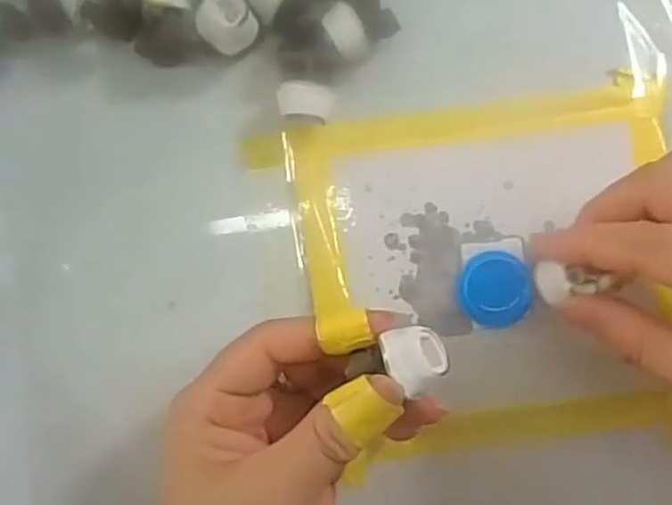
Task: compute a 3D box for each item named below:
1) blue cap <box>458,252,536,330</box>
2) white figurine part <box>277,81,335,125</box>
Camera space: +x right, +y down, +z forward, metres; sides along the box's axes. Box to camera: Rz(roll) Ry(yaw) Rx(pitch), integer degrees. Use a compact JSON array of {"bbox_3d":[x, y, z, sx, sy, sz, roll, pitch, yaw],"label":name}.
[{"bbox_3d":[0.063,0.015,0.272,0.028,0.007,0.030,0,87,-1],"label":"blue cap"},{"bbox_3d":[-0.012,-0.059,0.267,0.021,0.013,0.015,7,87,0],"label":"white figurine part"}]

